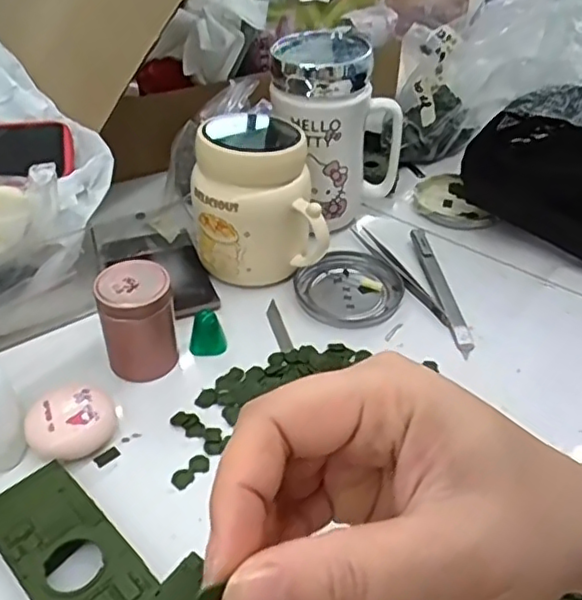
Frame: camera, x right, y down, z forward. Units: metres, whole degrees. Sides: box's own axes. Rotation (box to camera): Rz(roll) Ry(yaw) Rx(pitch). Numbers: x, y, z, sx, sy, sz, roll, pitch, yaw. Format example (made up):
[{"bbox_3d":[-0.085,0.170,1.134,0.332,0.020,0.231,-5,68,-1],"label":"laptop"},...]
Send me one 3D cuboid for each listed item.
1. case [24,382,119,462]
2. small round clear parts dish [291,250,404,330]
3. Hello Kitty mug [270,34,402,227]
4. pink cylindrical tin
[{"bbox_3d":[-0.124,0.071,0.360,0.047,0.025,0.041,-28,49,-30],"label":"case"},{"bbox_3d":[0.044,-0.009,0.471,0.074,0.010,0.076,1,41,-1],"label":"small round clear parts dish"},{"bbox_3d":[0.029,-0.127,0.497,0.090,0.144,0.080,-29,49,-30],"label":"Hello Kitty mug"},{"bbox_3d":[-0.095,0.013,0.395,0.044,0.065,0.039,-8,42,-11],"label":"pink cylindrical tin"}]

